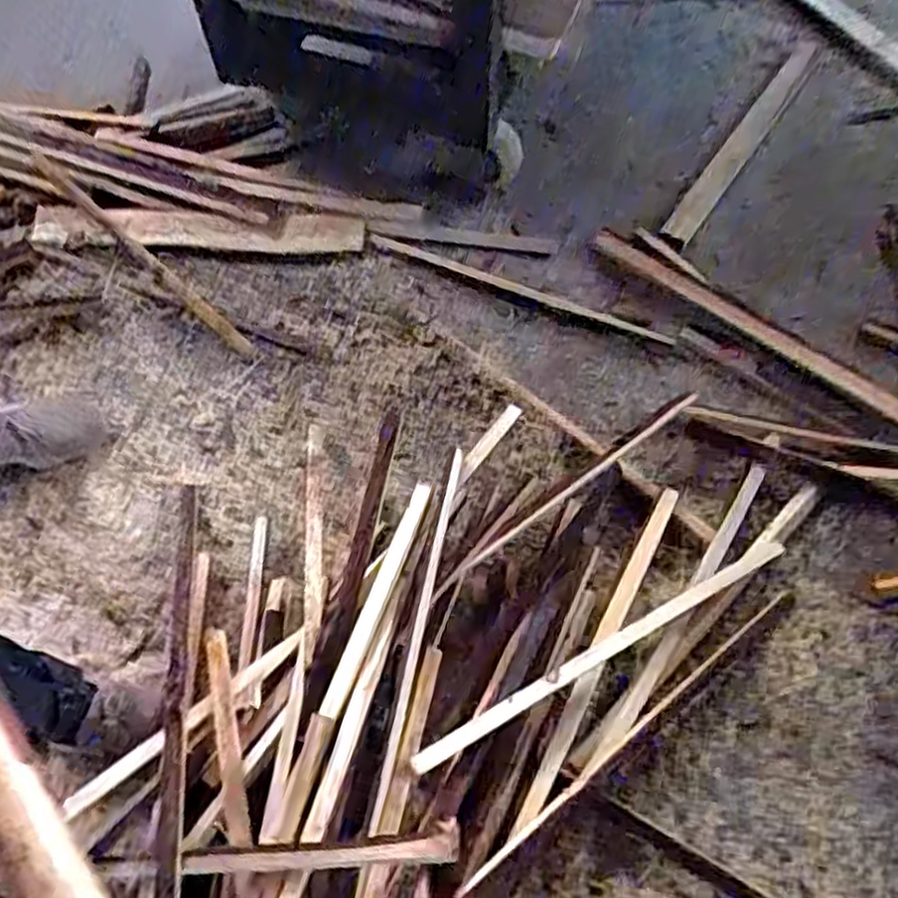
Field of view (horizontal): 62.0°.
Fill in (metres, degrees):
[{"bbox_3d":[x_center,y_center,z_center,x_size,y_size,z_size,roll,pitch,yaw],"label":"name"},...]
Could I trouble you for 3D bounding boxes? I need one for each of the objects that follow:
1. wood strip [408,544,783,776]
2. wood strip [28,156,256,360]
[{"bbox_3d":[0.182,0.200,0.786,0.505,0.021,0.017,-21,66,-27],"label":"wood strip"},{"bbox_3d":[-0.448,-0.285,1.077,0.499,0.013,0.022,41,72,17],"label":"wood strip"}]

